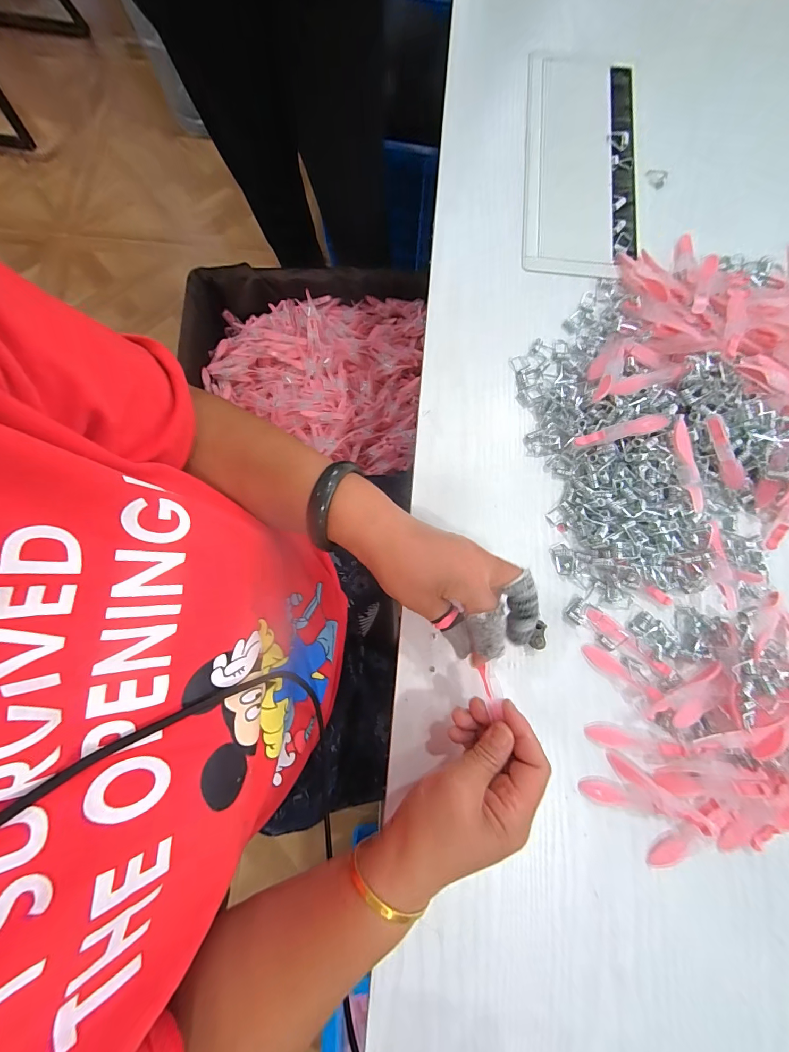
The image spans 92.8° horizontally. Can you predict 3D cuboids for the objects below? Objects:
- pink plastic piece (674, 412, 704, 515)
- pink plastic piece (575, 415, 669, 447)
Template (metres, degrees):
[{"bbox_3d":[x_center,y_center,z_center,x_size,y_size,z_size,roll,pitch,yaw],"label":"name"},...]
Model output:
[{"bbox_3d":[0.247,-0.050,0.315,0.011,0.007,0.080,-19,97,-4],"label":"pink plastic piece"},{"bbox_3d":[0.196,-0.082,0.326,0.076,0.004,0.013,-13,102,8],"label":"pink plastic piece"}]

